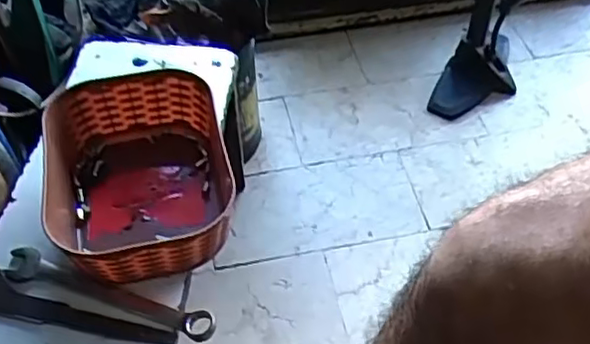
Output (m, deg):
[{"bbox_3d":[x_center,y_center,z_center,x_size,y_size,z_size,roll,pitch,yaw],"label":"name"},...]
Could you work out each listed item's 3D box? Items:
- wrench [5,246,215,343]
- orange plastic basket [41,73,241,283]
[{"bbox_3d":[-0.164,0.106,0.570,0.201,0.008,0.030,15,51,13],"label":"wrench"},{"bbox_3d":[-0.146,0.005,0.613,0.164,0.069,0.208,-14,51,-11],"label":"orange plastic basket"}]

